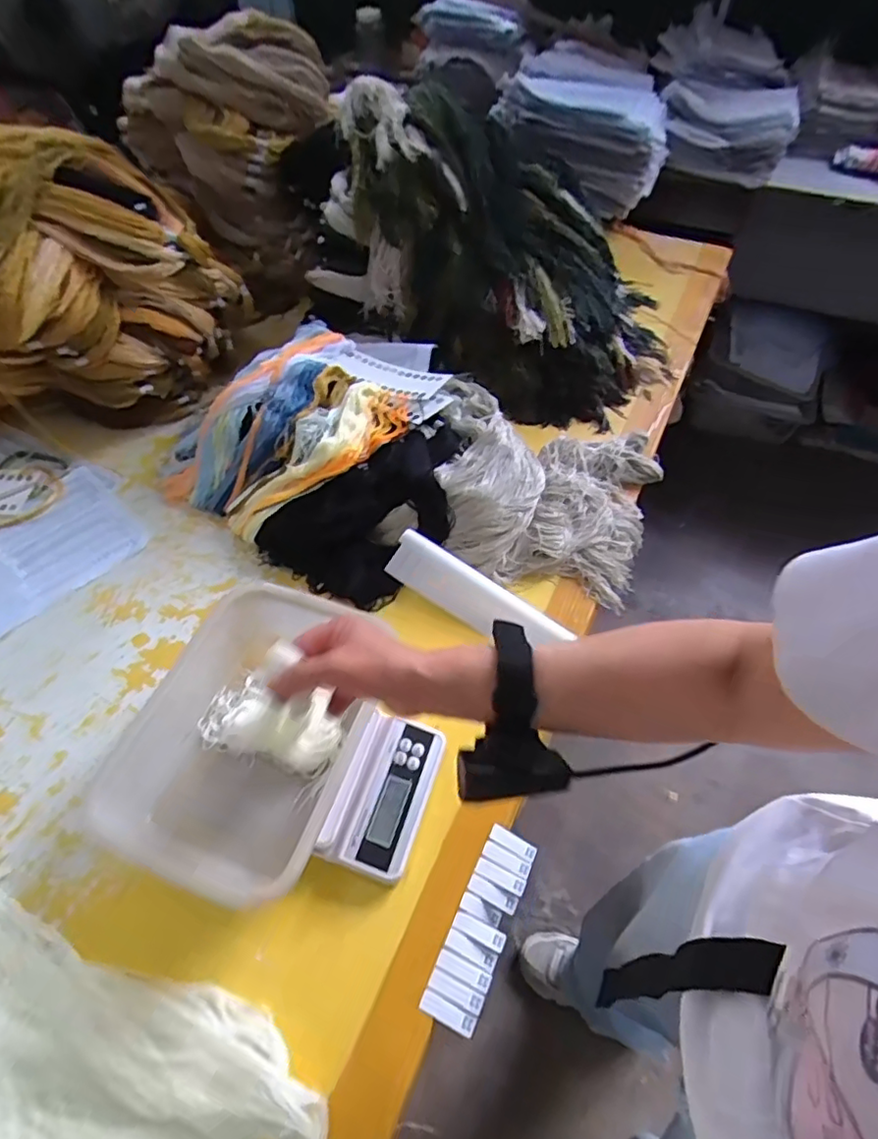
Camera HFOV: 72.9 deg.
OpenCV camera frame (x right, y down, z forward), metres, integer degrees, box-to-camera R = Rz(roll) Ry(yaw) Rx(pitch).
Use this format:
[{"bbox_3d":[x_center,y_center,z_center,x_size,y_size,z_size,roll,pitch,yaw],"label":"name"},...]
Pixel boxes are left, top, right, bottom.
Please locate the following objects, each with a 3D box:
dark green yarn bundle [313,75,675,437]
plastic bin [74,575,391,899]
[{"bbox_3d":[0.117,-0.535,0.988,0.571,0.318,0.423,16,55,10],"label":"dark green yarn bundle"},{"bbox_3d":[-0.186,0.156,0.578,0.200,0.077,0.273,15,55,9],"label":"plastic bin"}]

